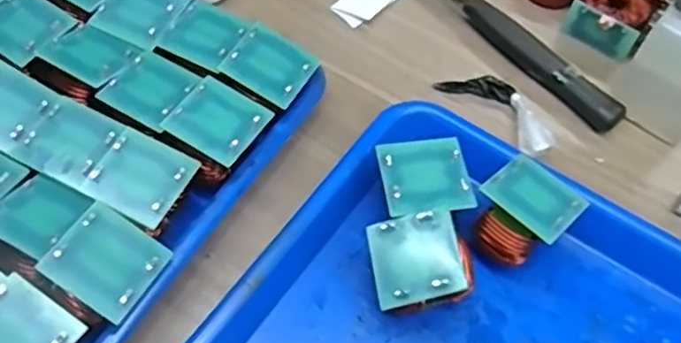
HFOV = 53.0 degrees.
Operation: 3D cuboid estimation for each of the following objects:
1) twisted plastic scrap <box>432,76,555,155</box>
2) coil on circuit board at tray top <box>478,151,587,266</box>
[{"bbox_3d":[0.106,-0.043,0.451,0.034,0.014,0.085,-36,67,-24],"label":"twisted plastic scrap"},{"bbox_3d":[0.102,0.027,0.386,0.047,0.046,0.049,41,64,20],"label":"coil on circuit board at tray top"}]

